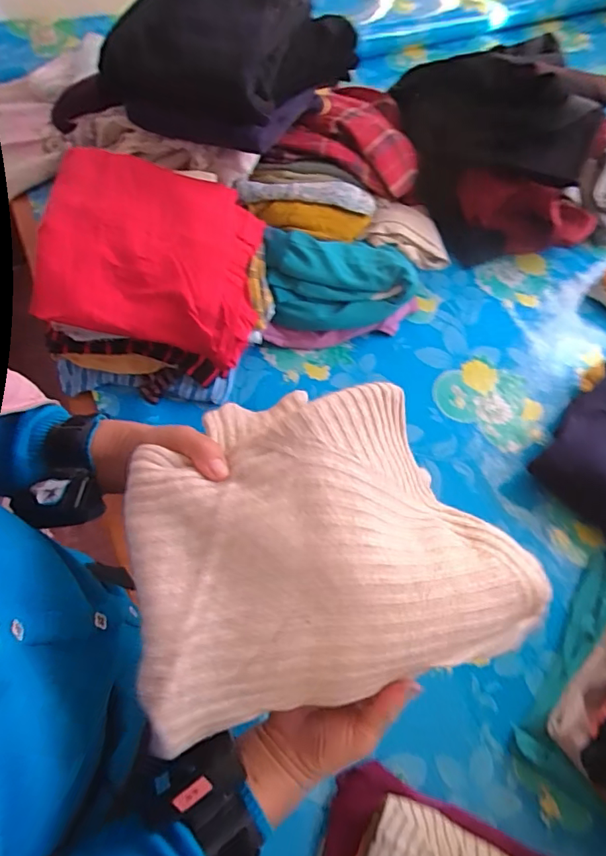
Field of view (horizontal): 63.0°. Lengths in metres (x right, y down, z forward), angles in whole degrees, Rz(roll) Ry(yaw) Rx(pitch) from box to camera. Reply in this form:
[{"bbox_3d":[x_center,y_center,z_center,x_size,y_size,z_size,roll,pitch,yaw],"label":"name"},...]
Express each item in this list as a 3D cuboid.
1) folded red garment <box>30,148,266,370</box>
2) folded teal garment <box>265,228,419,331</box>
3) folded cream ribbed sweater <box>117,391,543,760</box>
[{"bbox_3d":[-0.225,-0.266,0.758,0.303,0.127,0.280,4,62,-1],"label":"folded red garment"},{"bbox_3d":[0.067,-0.272,0.895,0.262,0.104,0.145,-5,63,-6],"label":"folded teal garment"},{"bbox_3d":[0.022,0.076,0.362,0.271,0.075,0.205,-11,64,-9],"label":"folded cream ribbed sweater"}]

